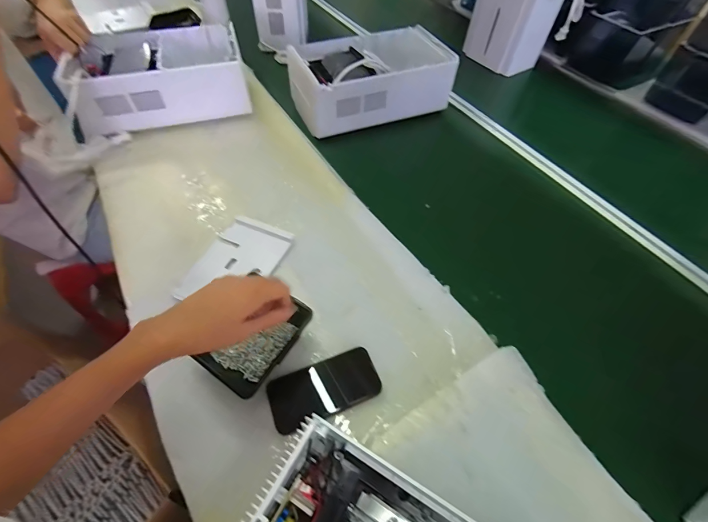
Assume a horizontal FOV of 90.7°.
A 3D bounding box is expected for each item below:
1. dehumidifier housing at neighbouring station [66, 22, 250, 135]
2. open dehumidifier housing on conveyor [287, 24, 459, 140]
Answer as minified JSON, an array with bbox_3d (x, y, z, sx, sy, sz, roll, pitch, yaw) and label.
[{"bbox_3d":[-0.447,-0.432,0.831,0.354,0.138,0.230,-13,55,-13],"label":"dehumidifier housing at neighbouring station"},{"bbox_3d":[0.042,-0.457,0.878,0.360,0.132,0.233,-19,57,-17],"label":"open dehumidifier housing on conveyor"}]

